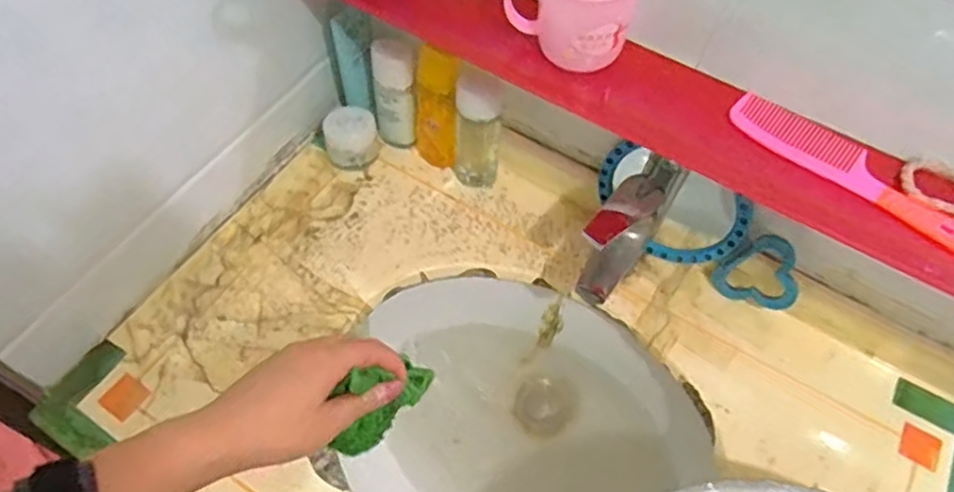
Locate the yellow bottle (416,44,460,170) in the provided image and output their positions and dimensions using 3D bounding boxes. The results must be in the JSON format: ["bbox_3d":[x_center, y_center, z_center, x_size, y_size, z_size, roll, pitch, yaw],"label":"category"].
[{"bbox_3d":[-0.045,-0.152,0.770,0.046,0.157,0.047,-5,61,-4],"label":"yellow bottle"}]

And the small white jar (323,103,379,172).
[{"bbox_3d":[-0.149,-0.130,0.807,0.060,0.053,0.065,1,61,-1],"label":"small white jar"}]

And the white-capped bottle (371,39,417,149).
[{"bbox_3d":[-0.094,-0.174,0.784,0.049,0.144,0.036,-5,61,-4],"label":"white-capped bottle"}]

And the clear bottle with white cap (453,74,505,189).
[{"bbox_3d":[0.002,-0.124,0.762,0.049,0.139,0.042,8,61,3],"label":"clear bottle with white cap"}]

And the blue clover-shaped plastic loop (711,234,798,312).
[{"bbox_3d":[0.293,0.036,0.703,0.016,0.099,0.070,-26,77,-36],"label":"blue clover-shaped plastic loop"}]

